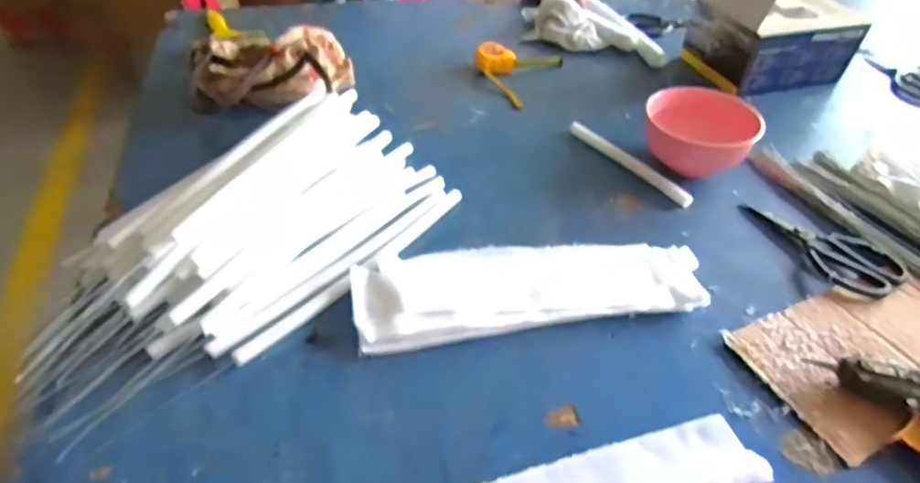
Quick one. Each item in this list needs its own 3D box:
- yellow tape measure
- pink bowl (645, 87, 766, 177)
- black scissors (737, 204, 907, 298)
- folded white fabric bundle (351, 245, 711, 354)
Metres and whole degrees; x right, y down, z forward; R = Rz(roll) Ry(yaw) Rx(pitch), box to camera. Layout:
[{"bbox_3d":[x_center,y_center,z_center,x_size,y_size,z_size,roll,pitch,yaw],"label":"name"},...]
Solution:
[{"bbox_3d":[0.089,-0.314,1.005,0.133,0.043,0.184,21,47,22],"label":"yellow tape measure"},{"bbox_3d":[0.331,-0.146,0.786,0.140,0.092,0.126,32,50,29],"label":"pink bowl"},{"bbox_3d":[0.434,-0.002,0.684,0.088,0.007,0.182,-17,46,-20],"label":"black scissors"},{"bbox_3d":[0.073,0.047,0.617,0.366,0.029,0.121,-5,43,-8],"label":"folded white fabric bundle"}]

